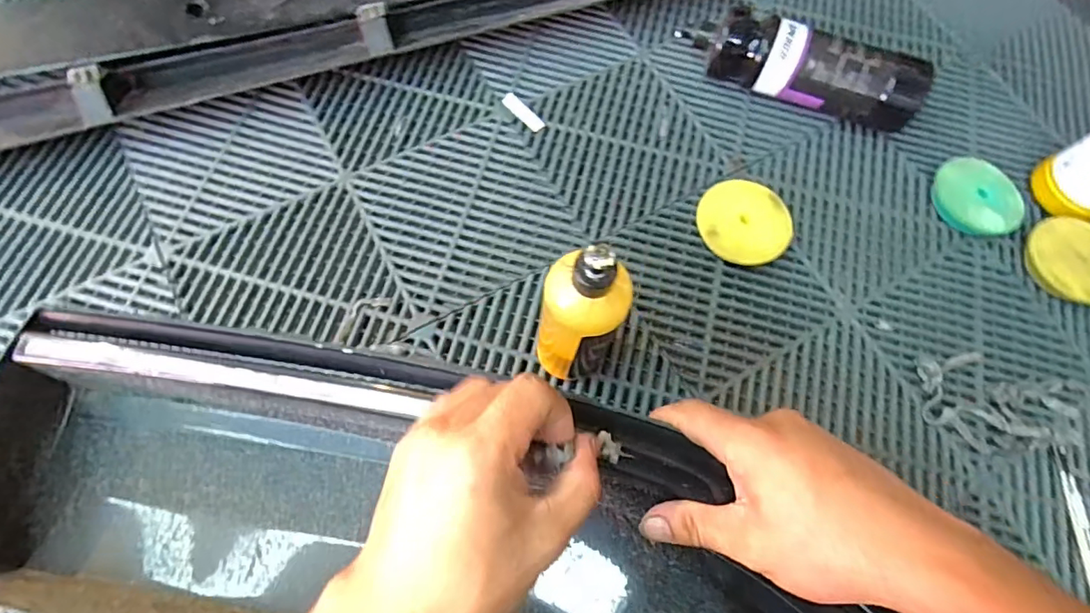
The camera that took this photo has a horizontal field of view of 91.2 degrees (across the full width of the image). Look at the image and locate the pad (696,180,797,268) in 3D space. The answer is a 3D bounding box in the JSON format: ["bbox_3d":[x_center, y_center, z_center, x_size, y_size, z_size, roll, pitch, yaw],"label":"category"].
[{"bbox_3d":[0.211,-0.088,0.579,0.095,0.029,0.102,-30,74,-13],"label":"pad"}]

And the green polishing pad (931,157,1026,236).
[{"bbox_3d":[0.487,-0.122,0.605,0.093,0.031,0.094,-20,72,-10],"label":"green polishing pad"}]

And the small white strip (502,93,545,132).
[{"bbox_3d":[-0.026,-0.230,0.633,0.020,0.004,0.064,-38,76,-15],"label":"small white strip"}]

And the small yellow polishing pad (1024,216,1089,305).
[{"bbox_3d":[0.577,-0.050,0.583,0.089,0.029,0.099,-19,72,-9],"label":"small yellow polishing pad"}]

